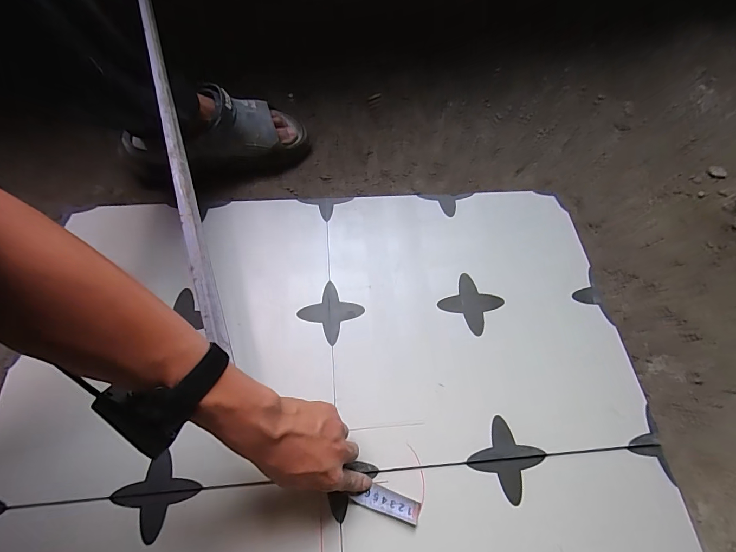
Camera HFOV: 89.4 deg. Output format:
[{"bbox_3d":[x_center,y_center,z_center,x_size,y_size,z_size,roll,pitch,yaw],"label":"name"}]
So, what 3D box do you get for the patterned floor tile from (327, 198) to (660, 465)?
[{"bbox_3d":[0.148,0.040,0.533,0.391,0.014,0.399,-4,63,-4],"label":"patterned floor tile"}]

